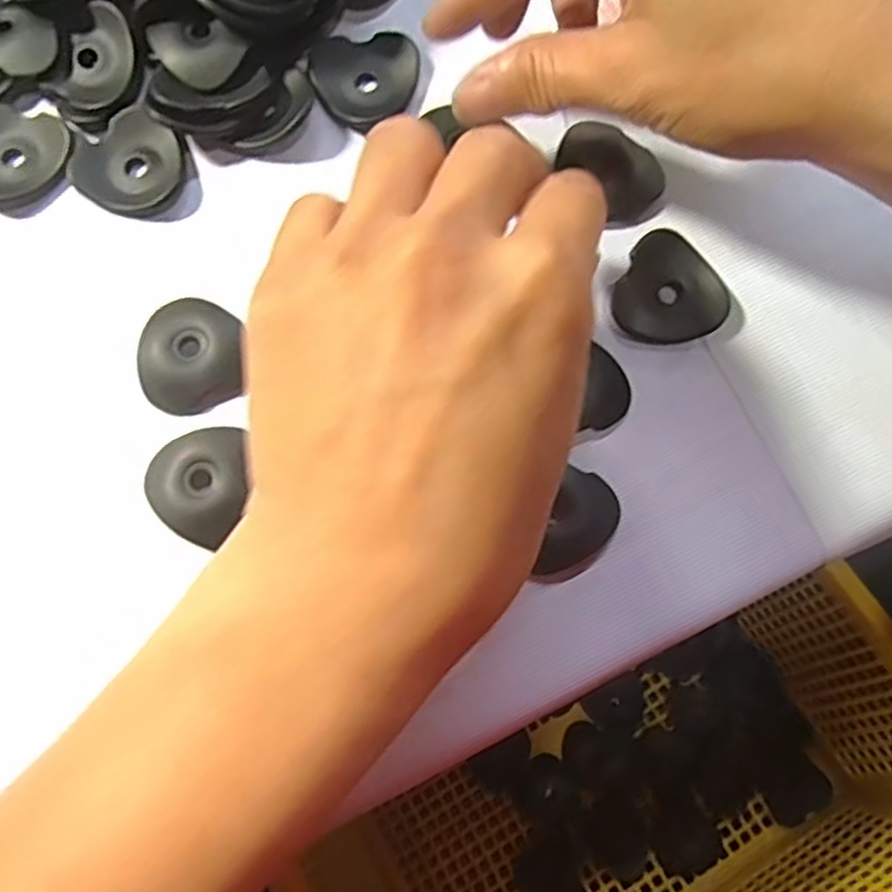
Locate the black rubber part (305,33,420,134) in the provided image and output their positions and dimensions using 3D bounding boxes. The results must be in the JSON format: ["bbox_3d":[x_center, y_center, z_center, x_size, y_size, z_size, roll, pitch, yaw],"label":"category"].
[{"bbox_3d":[-0.026,-0.122,0.241,0.035,0.005,0.031,-9,81,-3],"label":"black rubber part"}]

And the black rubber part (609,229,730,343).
[{"bbox_3d":[0.069,-0.050,0.226,0.034,0.007,0.034,0,80,-2],"label":"black rubber part"}]

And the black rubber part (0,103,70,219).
[{"bbox_3d":[-0.143,-0.093,0.235,0.035,0.005,0.035,0,80,-2],"label":"black rubber part"}]

